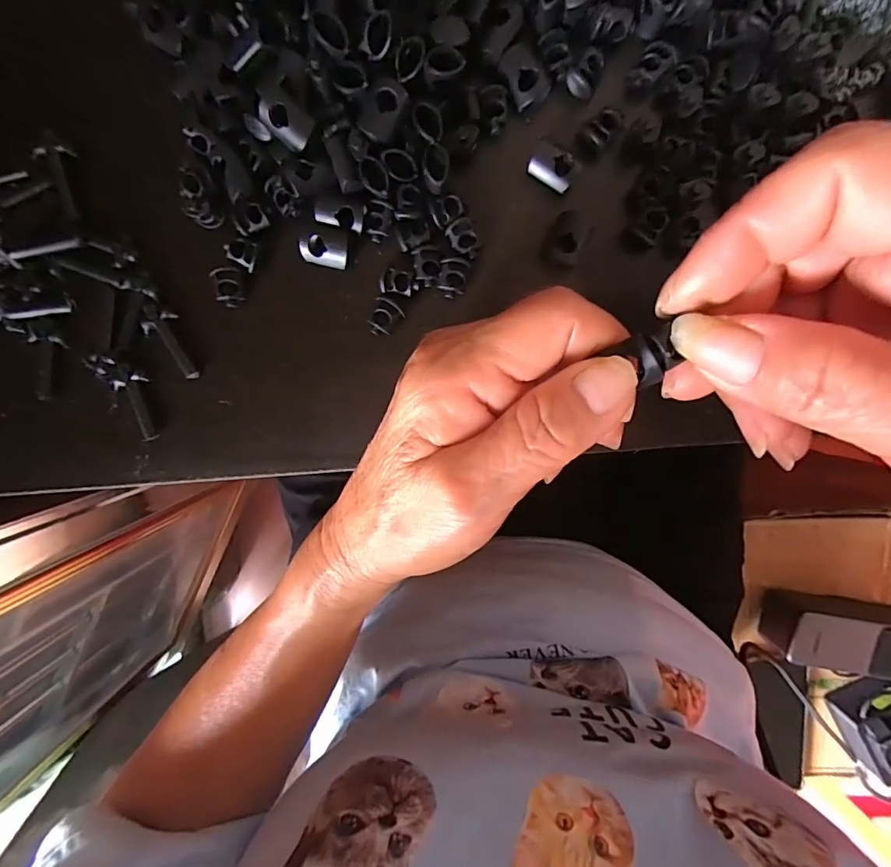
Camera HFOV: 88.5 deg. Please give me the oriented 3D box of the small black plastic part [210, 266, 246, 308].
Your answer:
[{"bbox_3d":[-0.091,-0.061,0.193,0.012,0.006,0.015,0,98,3],"label":"small black plastic part"}]

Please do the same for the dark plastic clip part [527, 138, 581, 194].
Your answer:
[{"bbox_3d":[0.043,-0.105,0.181,0.019,0.012,0.013,35,99,-2],"label":"dark plastic clip part"}]

